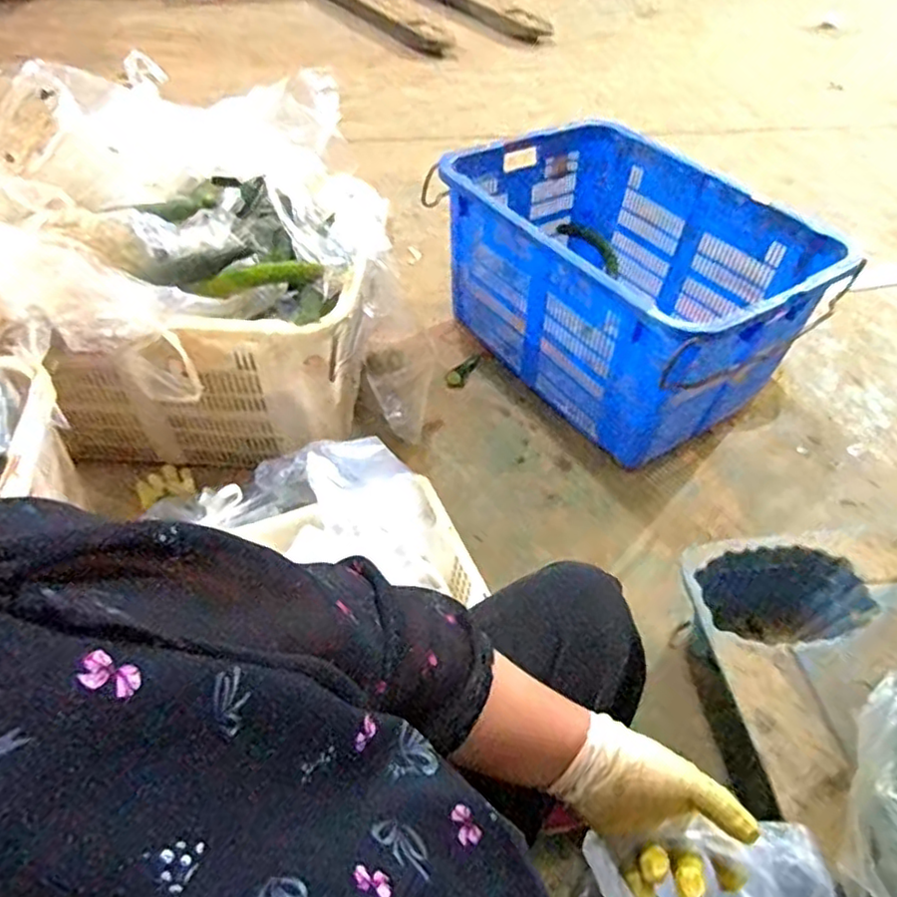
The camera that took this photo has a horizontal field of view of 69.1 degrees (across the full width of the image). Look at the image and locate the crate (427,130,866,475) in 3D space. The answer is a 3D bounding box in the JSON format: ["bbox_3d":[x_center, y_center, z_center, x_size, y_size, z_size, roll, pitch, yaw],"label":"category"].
[{"bbox_3d":[0.339,-0.330,1.315,0.463,0.353,0.665,-25,53,-24],"label":"crate"}]

